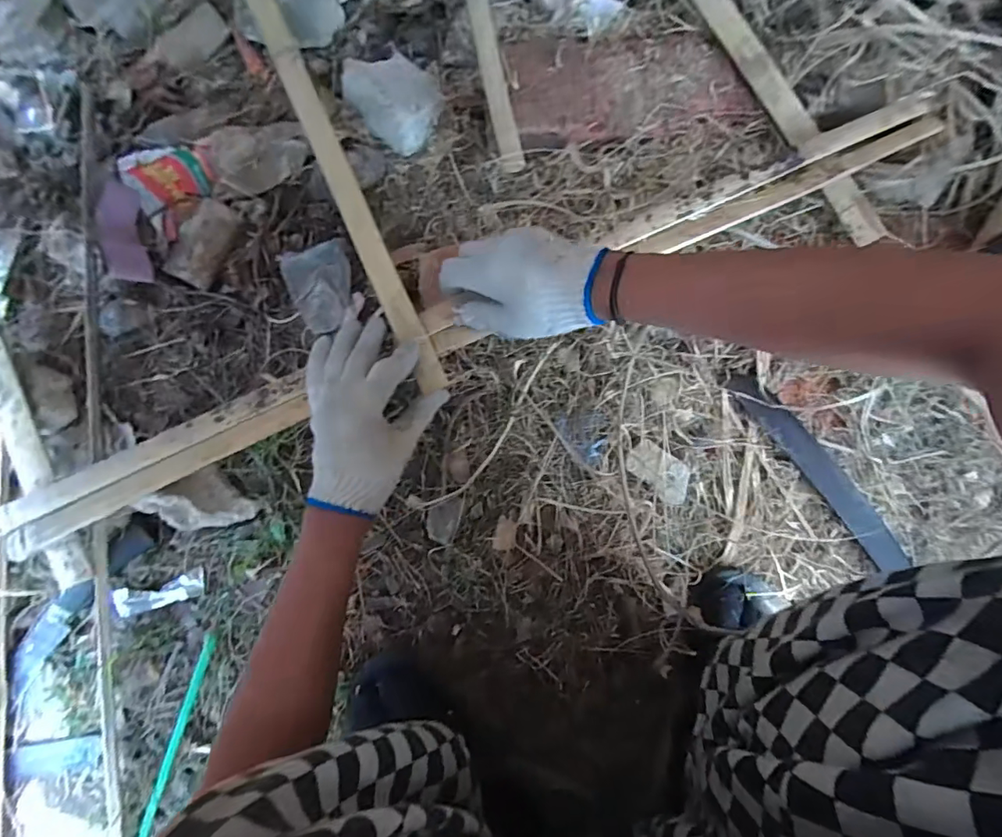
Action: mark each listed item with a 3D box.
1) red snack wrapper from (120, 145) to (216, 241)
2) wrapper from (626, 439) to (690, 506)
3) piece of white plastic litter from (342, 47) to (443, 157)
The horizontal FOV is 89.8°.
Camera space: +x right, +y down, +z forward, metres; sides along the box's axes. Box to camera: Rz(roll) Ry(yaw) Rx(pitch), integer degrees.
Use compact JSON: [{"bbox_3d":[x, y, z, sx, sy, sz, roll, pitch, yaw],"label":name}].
[{"bbox_3d":[-0.365,-0.254,0.563,0.089,0.026,0.101,-16,82,-1],"label":"red snack wrapper"},{"bbox_3d":[0.167,0.054,0.520,0.070,0.012,0.041,39,84,6],"label":"wrapper"},{"bbox_3d":[-0.119,-0.370,0.576,0.097,0.044,0.104,0,82,1],"label":"piece of white plastic litter"}]

